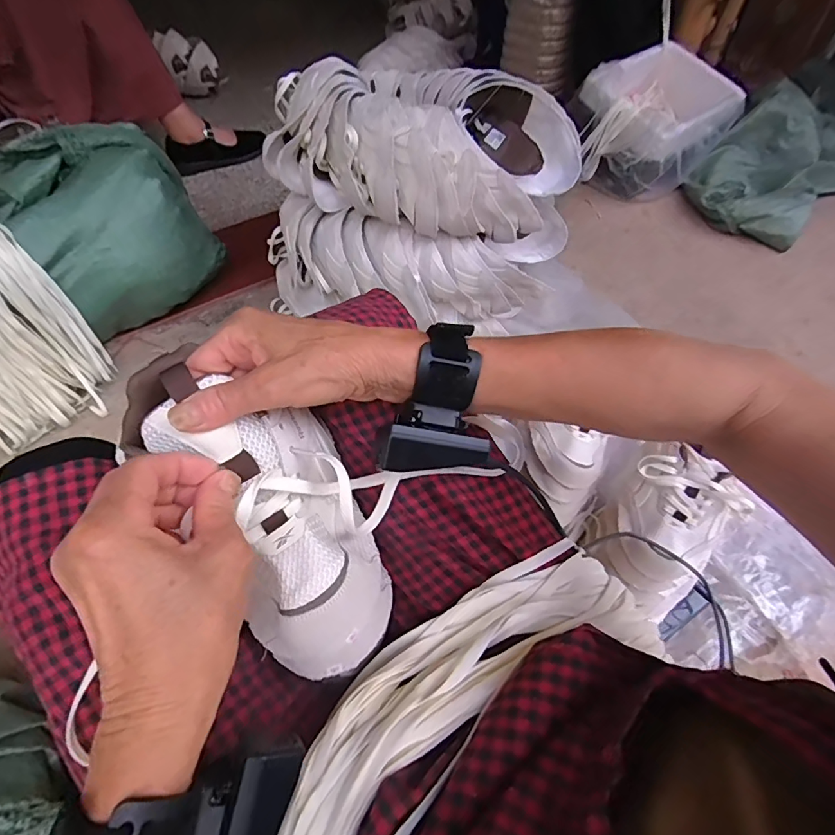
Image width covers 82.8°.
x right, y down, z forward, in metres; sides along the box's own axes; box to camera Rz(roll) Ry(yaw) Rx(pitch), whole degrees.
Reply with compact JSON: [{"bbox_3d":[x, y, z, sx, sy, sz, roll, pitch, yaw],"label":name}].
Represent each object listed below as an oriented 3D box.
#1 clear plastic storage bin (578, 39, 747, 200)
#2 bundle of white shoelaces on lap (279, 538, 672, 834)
[{"bbox_3d":[0.534,-0.683,1.110,0.304,0.204,0.268,-32,61,-21],"label":"clear plastic storage bin"},{"bbox_3d":[0.019,0.183,0.277,0.322,0.071,0.114,-34,62,-22],"label":"bundle of white shoelaces on lap"}]

